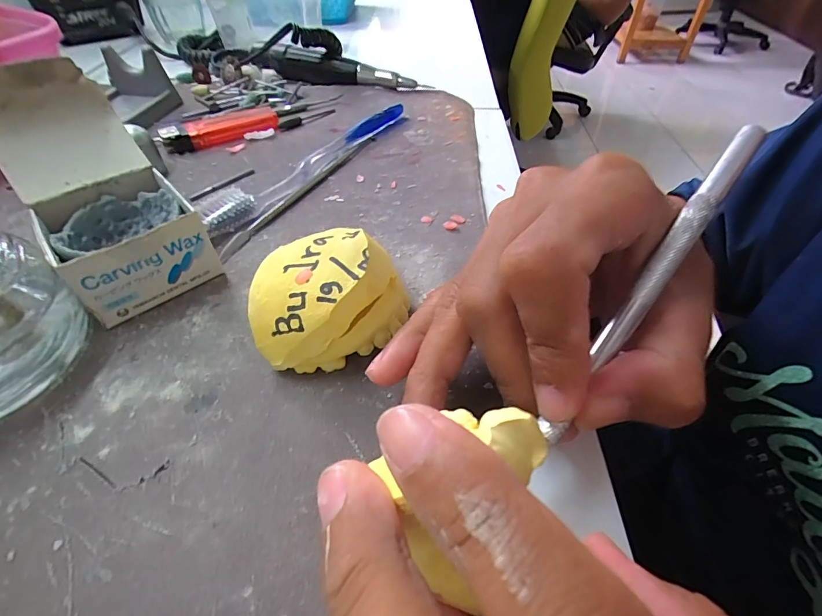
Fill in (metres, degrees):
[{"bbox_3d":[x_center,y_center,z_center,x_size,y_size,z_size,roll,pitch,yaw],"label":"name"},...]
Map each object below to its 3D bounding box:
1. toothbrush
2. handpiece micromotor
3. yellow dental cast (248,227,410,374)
[{"bbox_3d":[-0.058,-0.097,0.267,0.019,0.013,0.180,26,52,22],"label":"toothbrush"},{"bbox_3d":[-0.055,-0.212,0.367,0.144,0.028,0.020,9,48,8],"label":"handpiece micromotor"},{"bbox_3d":[-0.035,-0.003,0.164,0.055,0.036,0.059,0,47,0],"label":"yellow dental cast"}]

